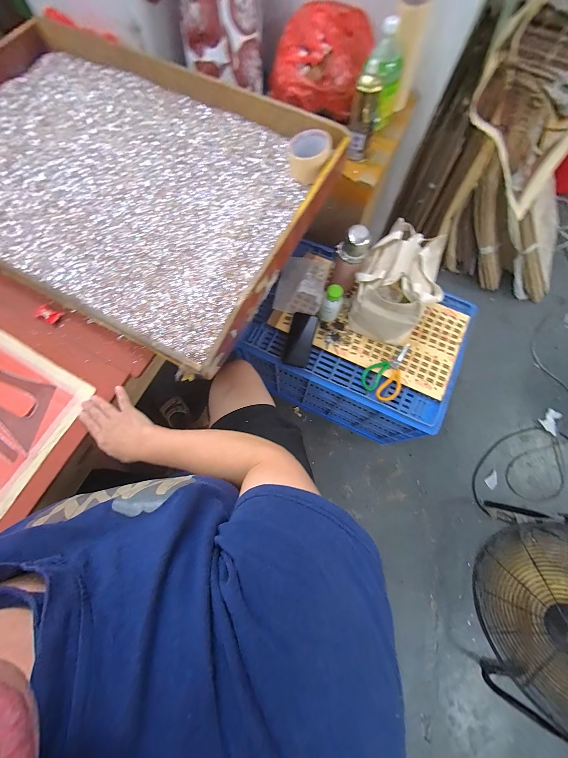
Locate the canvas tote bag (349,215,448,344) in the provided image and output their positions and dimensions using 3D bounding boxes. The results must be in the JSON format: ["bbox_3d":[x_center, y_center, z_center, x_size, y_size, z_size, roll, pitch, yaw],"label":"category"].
[{"bbox_3d":[0.319,-0.257,0.762,0.219,0.187,0.246,33,76,9],"label":"canvas tote bag"}]

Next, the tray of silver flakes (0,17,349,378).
[{"bbox_3d":[-0.396,-0.483,0.601,0.958,0.072,0.638,30,76,8],"label":"tray of silver flakes"}]

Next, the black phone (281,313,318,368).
[{"bbox_3d":[0.050,-0.121,0.827,0.079,0.015,0.170,14,81,10],"label":"black phone"}]

